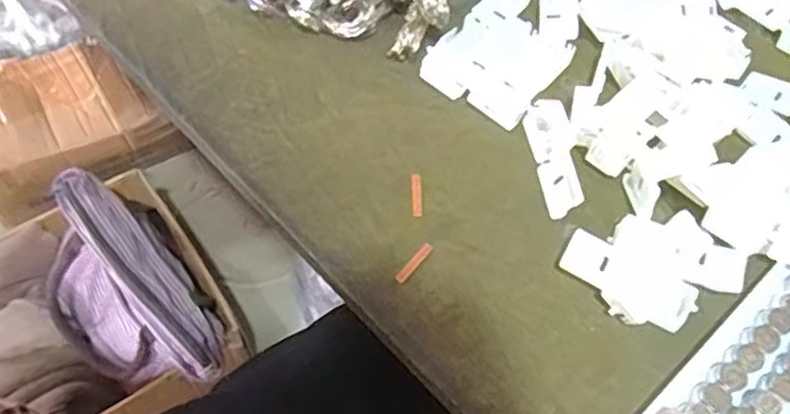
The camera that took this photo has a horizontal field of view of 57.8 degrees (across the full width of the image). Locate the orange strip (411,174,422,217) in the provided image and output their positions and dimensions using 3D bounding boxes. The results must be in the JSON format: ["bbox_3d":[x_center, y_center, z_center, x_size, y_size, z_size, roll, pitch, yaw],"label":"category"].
[{"bbox_3d":[0.010,-0.006,0.325,0.004,0.004,0.023,-2,62,0],"label":"orange strip"}]

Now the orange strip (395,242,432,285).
[{"bbox_3d":[0.008,0.024,0.309,0.005,0.004,0.022,39,69,14],"label":"orange strip"}]

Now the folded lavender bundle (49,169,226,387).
[{"bbox_3d":[-0.319,0.100,0.831,0.158,0.134,0.258,-31,65,-17],"label":"folded lavender bundle"}]

